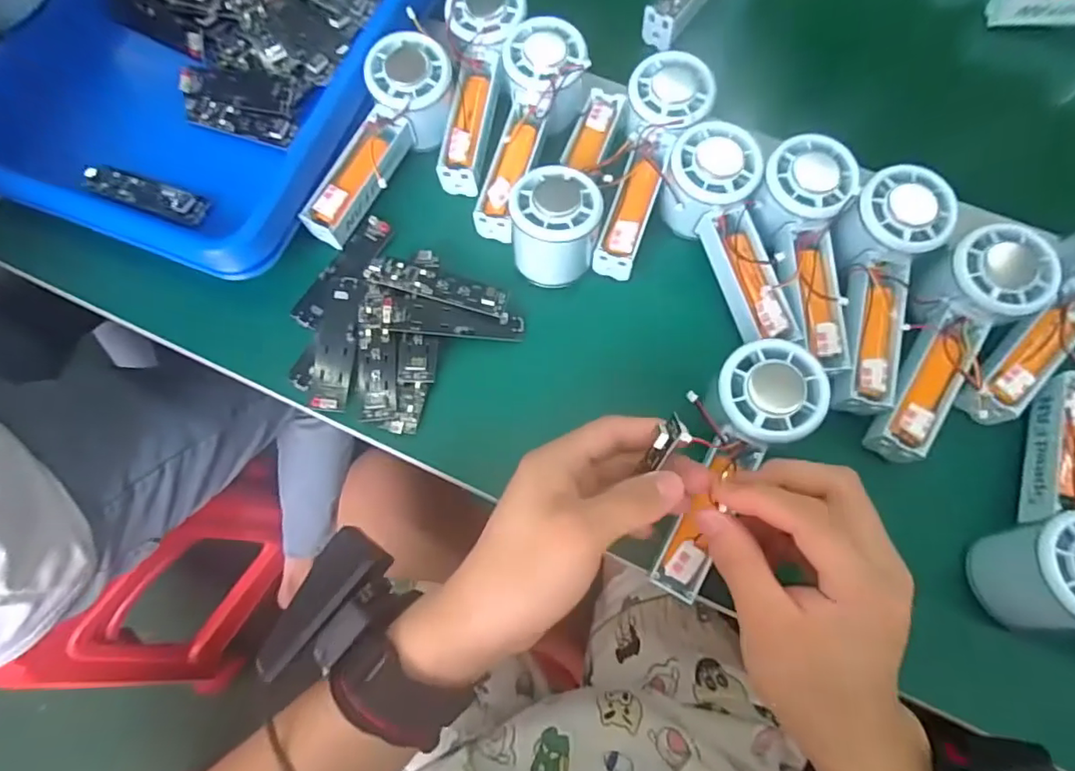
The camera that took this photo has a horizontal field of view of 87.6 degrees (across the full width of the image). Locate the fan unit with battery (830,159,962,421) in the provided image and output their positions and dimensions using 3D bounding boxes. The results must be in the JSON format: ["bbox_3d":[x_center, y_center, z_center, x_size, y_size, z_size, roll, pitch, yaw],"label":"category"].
[{"bbox_3d":[0.218,-0.059,0.350,0.056,0.054,0.149,11,72,4],"label":"fan unit with battery"}]

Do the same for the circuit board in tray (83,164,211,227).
[{"bbox_3d":[-0.266,-0.130,0.377,0.094,0.010,0.022,21,73,7],"label":"circuit board in tray"}]

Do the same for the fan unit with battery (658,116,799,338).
[{"bbox_3d":[0.127,-0.094,0.372,0.057,0.048,0.151,-18,86,-6],"label":"fan unit with battery"}]

